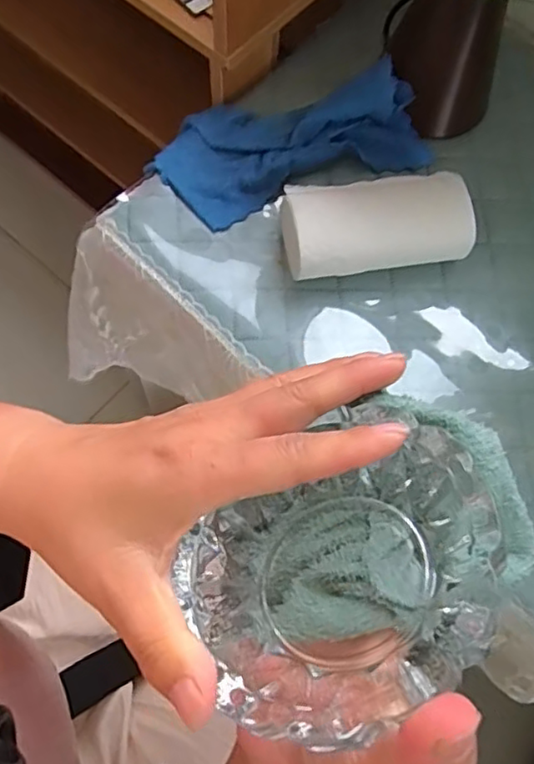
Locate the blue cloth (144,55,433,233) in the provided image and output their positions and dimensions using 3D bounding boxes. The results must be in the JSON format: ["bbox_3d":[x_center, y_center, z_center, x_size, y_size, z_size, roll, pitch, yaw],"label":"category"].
[{"bbox_3d":[0.017,-0.189,0.472,0.198,0.038,0.099,-20,73,-8],"label":"blue cloth"}]

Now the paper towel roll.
[{"bbox_3d":[0.068,-0.105,0.441,0.128,0.049,0.063,-6,71,-3],"label":"paper towel roll"}]

